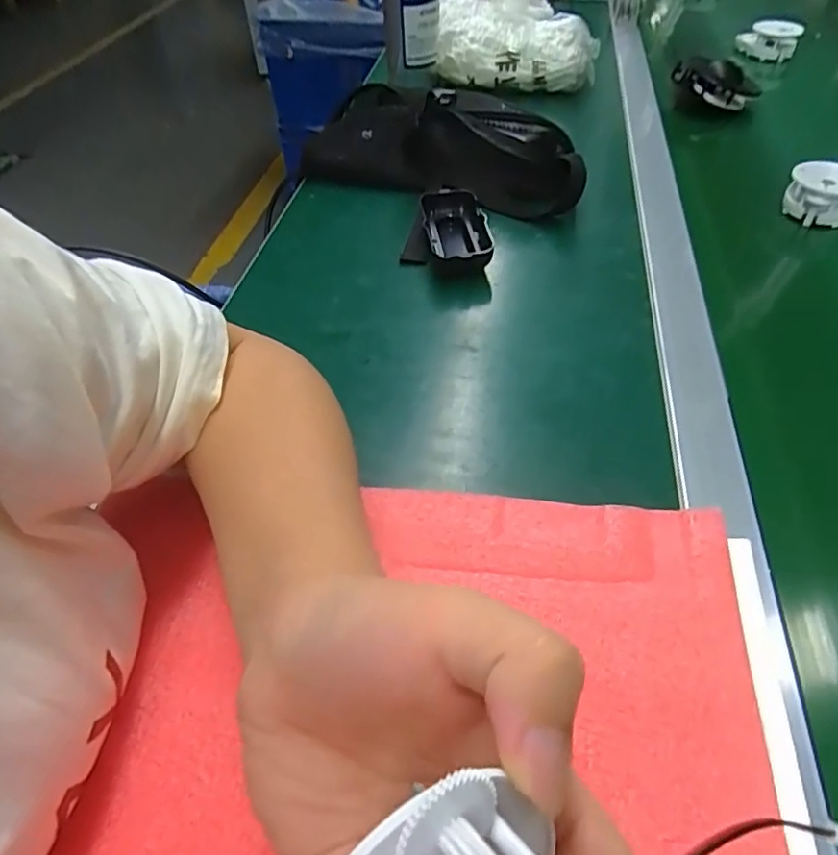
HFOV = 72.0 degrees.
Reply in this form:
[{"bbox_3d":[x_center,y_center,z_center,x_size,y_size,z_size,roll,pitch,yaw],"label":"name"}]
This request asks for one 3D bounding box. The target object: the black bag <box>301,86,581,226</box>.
[{"bbox_3d":[0.027,-0.303,0.622,0.322,0.080,0.109,27,56,24],"label":"black bag"}]

